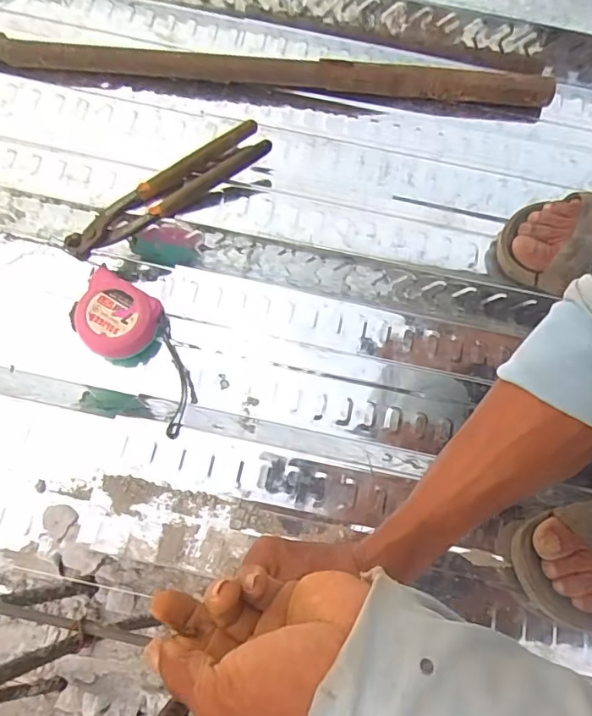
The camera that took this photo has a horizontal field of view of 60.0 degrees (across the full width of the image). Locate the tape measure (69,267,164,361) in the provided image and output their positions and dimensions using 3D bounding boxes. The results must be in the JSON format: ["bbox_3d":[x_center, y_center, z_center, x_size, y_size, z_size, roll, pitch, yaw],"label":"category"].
[{"bbox_3d":[-0.182,-0.037,0.526,0.083,0.043,0.074,27,75,6],"label":"tape measure"}]

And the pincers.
[{"bbox_3d":[-0.133,-0.171,0.519,0.220,0.032,0.041,-29,77,-9],"label":"pincers"}]

